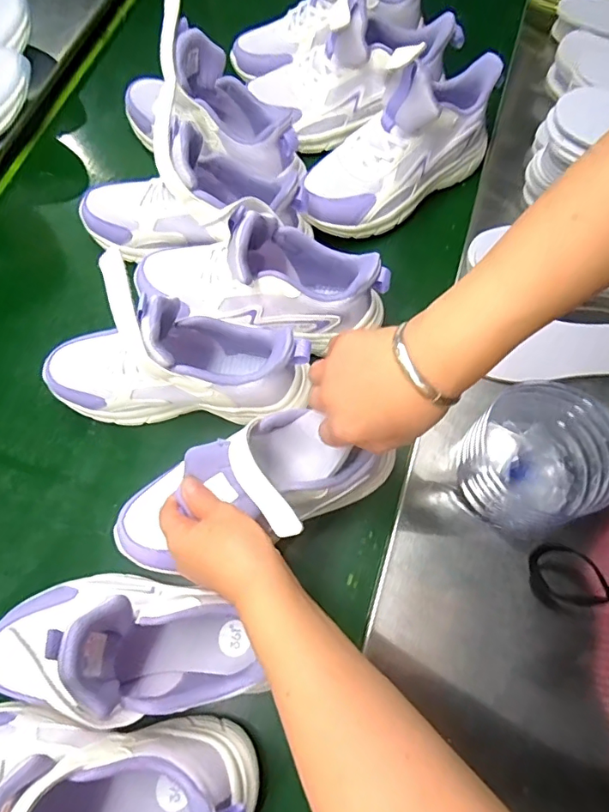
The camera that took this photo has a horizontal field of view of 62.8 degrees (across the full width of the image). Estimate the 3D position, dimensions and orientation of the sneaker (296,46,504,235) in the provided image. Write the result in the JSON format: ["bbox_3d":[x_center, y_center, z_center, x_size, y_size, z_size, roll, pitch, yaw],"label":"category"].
[{"bbox_3d":[0.102,-0.275,0.536,0.260,0.128,0.086,-32,72,-9],"label":"sneaker"}]

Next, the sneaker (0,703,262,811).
[{"bbox_3d":[-0.163,0.266,0.338,0.248,0.143,0.118,4,70,4],"label":"sneaker"}]

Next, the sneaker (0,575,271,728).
[{"bbox_3d":[-0.151,0.171,0.369,0.190,0.144,0.080,4,70,4],"label":"sneaker"}]

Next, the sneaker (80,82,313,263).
[{"bbox_3d":[-0.119,-0.218,0.497,0.234,0.126,0.096,-7,70,-1],"label":"sneaker"}]

